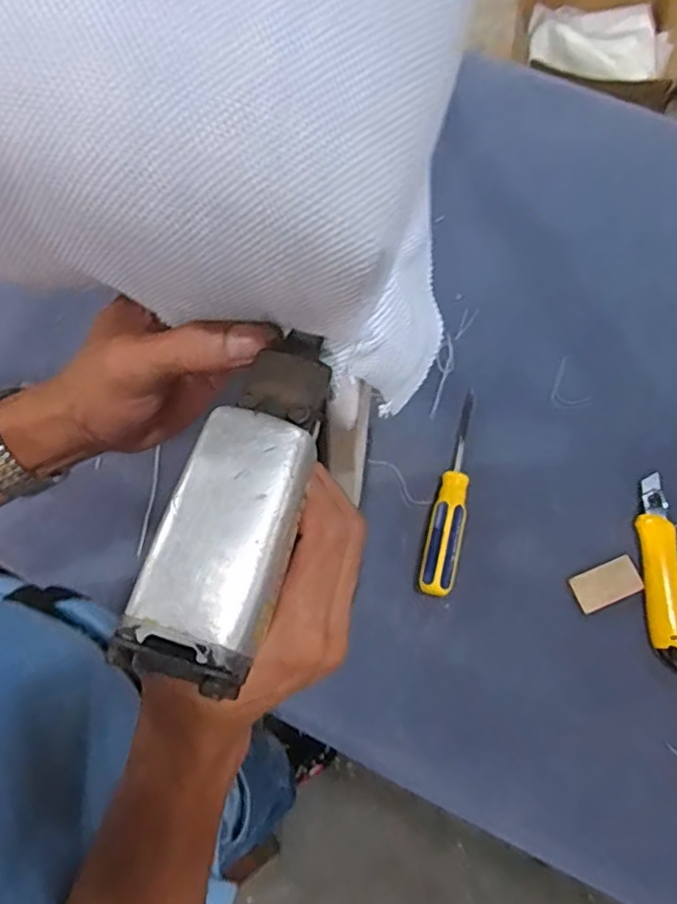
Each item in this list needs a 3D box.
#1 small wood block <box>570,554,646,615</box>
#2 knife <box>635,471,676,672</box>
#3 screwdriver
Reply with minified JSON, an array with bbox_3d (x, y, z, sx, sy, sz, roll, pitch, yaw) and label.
[{"bbox_3d":[0.245,0.120,0.587,0.057,0.007,0.034,-25,75,-6],"label":"small wood block"},{"bbox_3d":[0.294,0.109,0.587,0.042,0.016,0.173,-6,73,-1],"label":"knife"},{"bbox_3d":[0.107,0.035,0.606,0.028,0.024,0.198,13,74,5],"label":"screwdriver"}]

